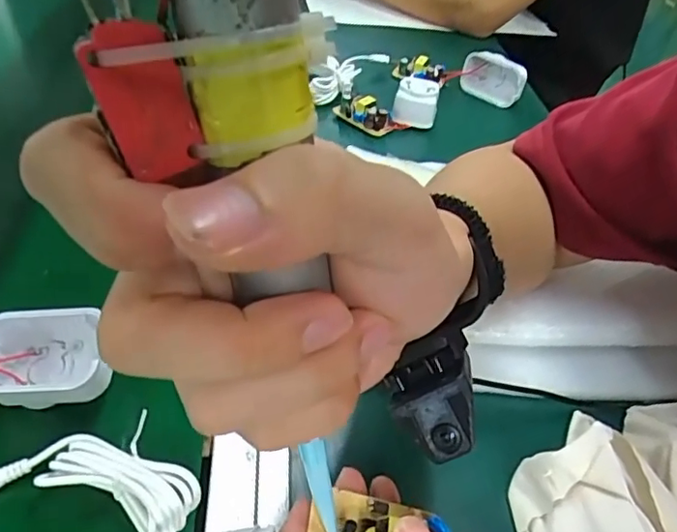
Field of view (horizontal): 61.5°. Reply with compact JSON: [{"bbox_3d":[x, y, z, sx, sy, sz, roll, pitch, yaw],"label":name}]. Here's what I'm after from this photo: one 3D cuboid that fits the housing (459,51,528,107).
[{"bbox_3d":[0.179,-0.214,0.647,0.069,0.042,0.036,28,47,21],"label":"housing"}]

